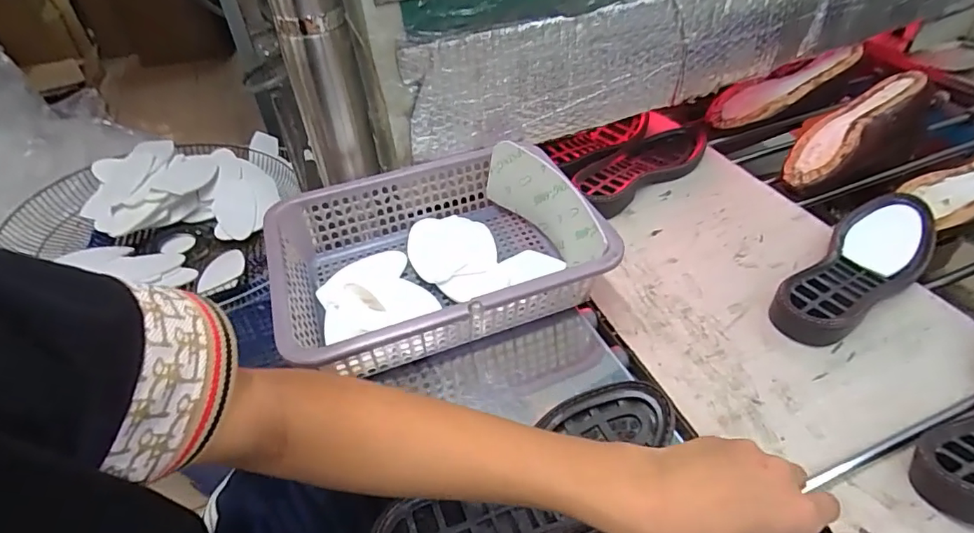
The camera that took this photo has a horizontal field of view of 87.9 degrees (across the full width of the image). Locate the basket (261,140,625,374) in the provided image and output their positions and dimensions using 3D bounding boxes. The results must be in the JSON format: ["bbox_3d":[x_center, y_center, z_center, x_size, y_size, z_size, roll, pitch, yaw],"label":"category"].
[{"bbox_3d":[-0.057,-0.012,0.542,0.313,0.097,0.235,-17,45,-13],"label":"basket"}]

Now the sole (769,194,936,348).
[{"bbox_3d":[0.413,0.002,0.560,0.251,0.062,0.090,-33,51,-26],"label":"sole"}]

